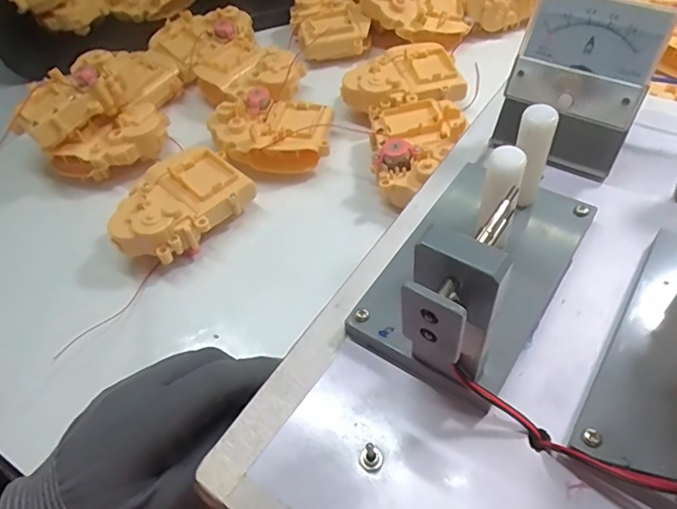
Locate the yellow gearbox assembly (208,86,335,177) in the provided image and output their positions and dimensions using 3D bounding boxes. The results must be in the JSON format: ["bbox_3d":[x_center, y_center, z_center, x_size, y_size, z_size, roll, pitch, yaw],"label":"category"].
[{"bbox_3d":[-0.053,-0.096,0.398,0.094,0.032,0.062,9,53,14],"label":"yellow gearbox assembly"}]

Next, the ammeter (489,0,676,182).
[{"bbox_3d":[0.121,-0.084,0.261,0.064,0.075,0.040,23,58,23],"label":"ammeter"}]

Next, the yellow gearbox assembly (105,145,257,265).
[{"bbox_3d":[-0.113,-0.036,0.355,0.062,0.031,0.095,35,63,29],"label":"yellow gearbox assembly"}]

